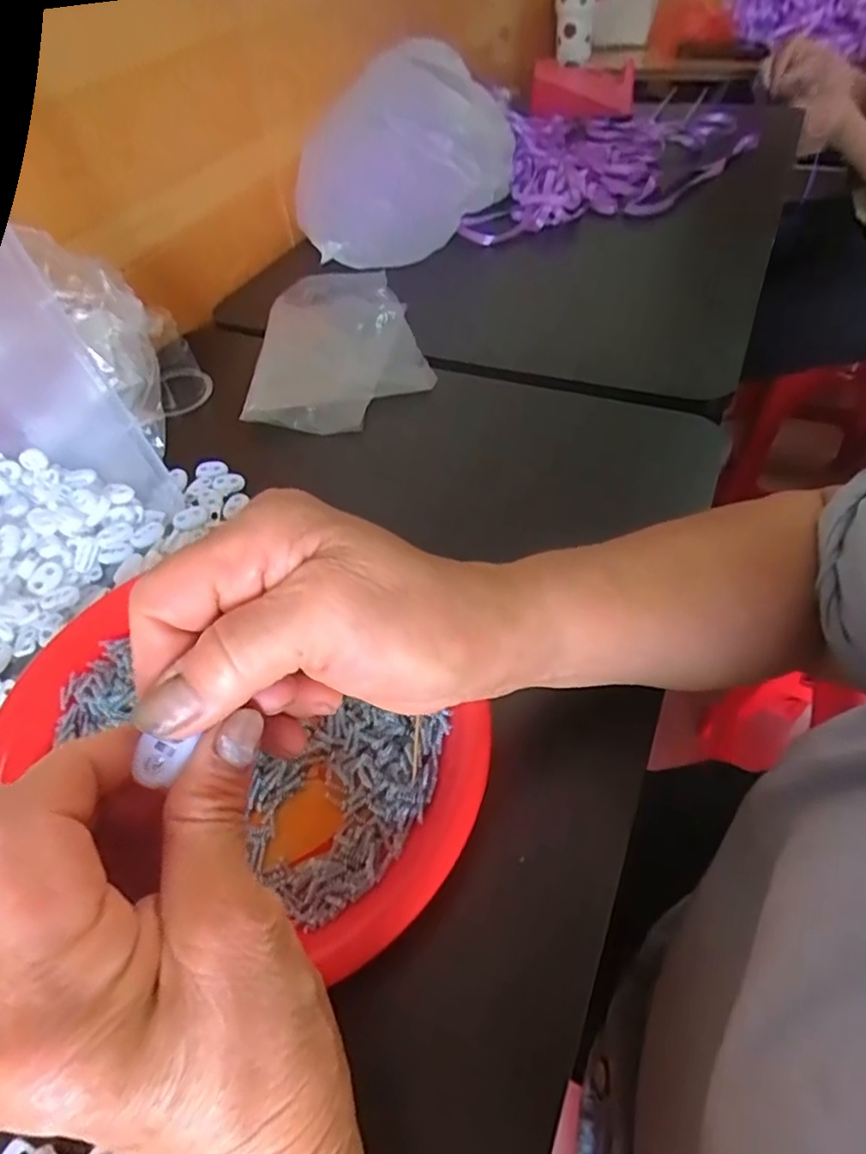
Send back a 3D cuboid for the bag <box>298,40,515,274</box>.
[{"bbox_3d":[-0.028,-0.433,0.656,0.245,0.132,0.128,-36,55,-23],"label":"bag"}]

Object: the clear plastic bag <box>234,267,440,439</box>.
[{"bbox_3d":[-0.077,-0.207,0.549,0.141,0.029,0.218,-4,49,2],"label":"clear plastic bag"}]

